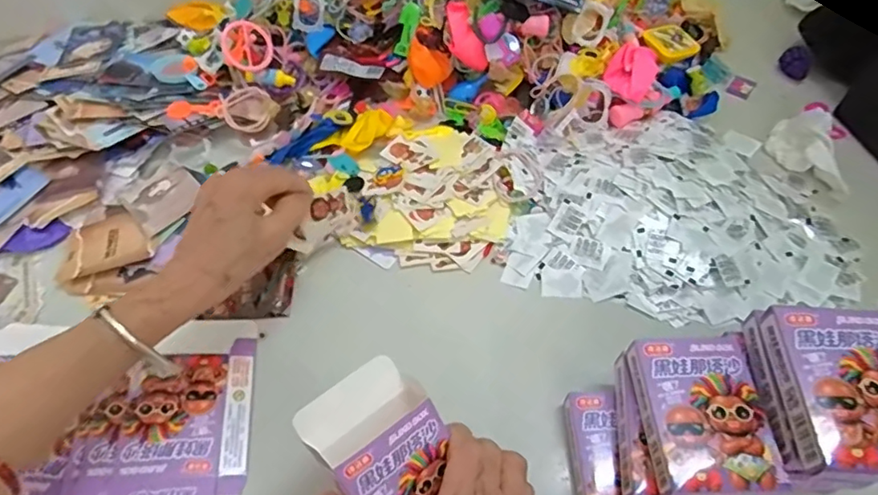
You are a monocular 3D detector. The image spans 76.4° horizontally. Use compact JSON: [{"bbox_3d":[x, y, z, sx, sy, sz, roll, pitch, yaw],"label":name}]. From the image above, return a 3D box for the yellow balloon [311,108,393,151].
[{"bbox_3d":[-0.079,-0.107,0.533,0.075,0.017,0.033,-31,59,-16],"label":"yellow balloon"}]

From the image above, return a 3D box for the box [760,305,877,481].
[{"bbox_3d":[0.229,0.078,0.309,0.066,0.022,0.094,0,55,4],"label":"box"}]

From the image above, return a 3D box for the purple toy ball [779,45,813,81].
[{"bbox_3d":[0.364,-0.188,0.568,0.021,0.022,0.031,-39,61,-21],"label":"purple toy ball"}]

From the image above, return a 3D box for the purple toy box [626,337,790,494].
[{"bbox_3d":[0.155,0.097,0.328,0.066,0.020,0.091,-4,55,1],"label":"purple toy box"}]

